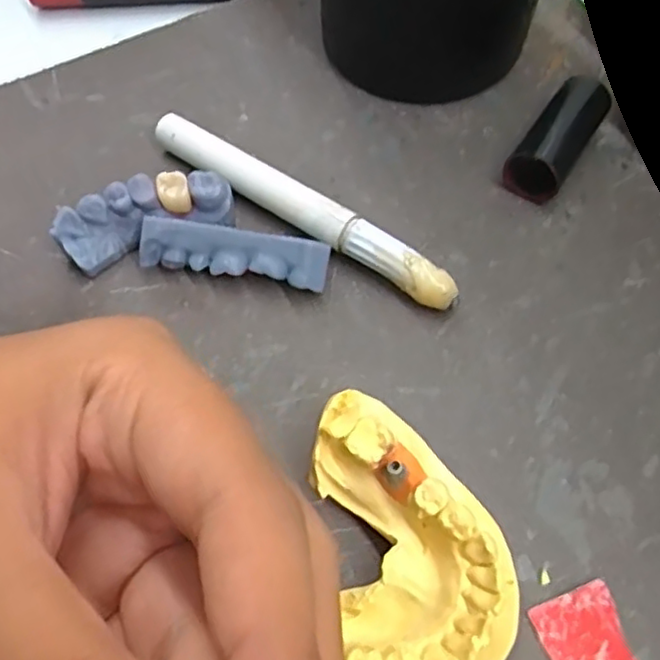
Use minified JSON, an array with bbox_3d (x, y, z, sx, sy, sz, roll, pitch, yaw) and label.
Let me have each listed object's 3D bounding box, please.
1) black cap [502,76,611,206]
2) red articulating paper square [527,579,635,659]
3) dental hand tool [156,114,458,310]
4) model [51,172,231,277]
[{"bbox_3d":[0.071,-0.059,0.205,0.016,0.018,0.041,32,68,15],"label":"black cap"},{"bbox_3d":[0.058,0.070,0.149,0.019,0.004,0.021,-21,66,-9],"label":"red articulating paper square"},{"bbox_3d":[-0.009,-0.035,0.196,0.104,0.014,0.011,33,68,15],"label":"dental hand tool"},{"bbox_3d":[-0.054,-0.033,0.192,0.050,0.014,0.015,-17,65,-8],"label":"model"}]

